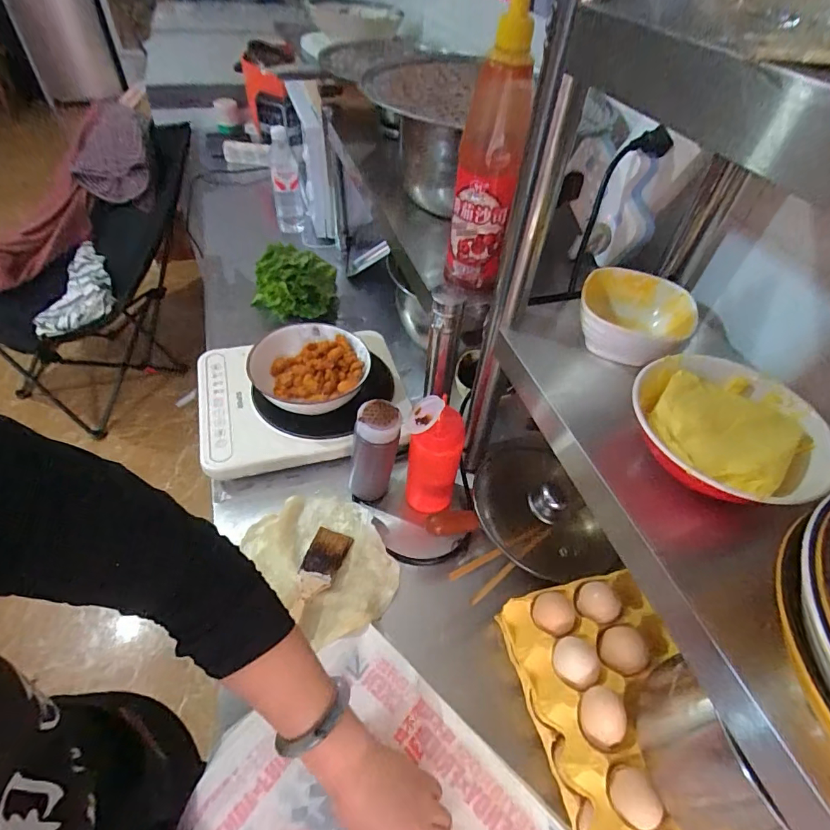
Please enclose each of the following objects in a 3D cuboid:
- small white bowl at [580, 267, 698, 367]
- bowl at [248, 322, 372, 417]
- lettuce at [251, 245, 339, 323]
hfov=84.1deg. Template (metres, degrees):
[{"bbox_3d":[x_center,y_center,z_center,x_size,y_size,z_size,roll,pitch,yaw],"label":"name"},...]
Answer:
[{"bbox_3d":[0.217,-0.092,0.462,0.108,0.046,0.117,18,49,10],"label":"small white bowl"},{"bbox_3d":[-0.157,-0.065,0.702,0.166,0.051,0.177,3,49,-3],"label":"bowl"},{"bbox_3d":[-0.239,-0.252,0.914,0.165,0.114,0.144,-7,50,-12],"label":"lettuce"}]

